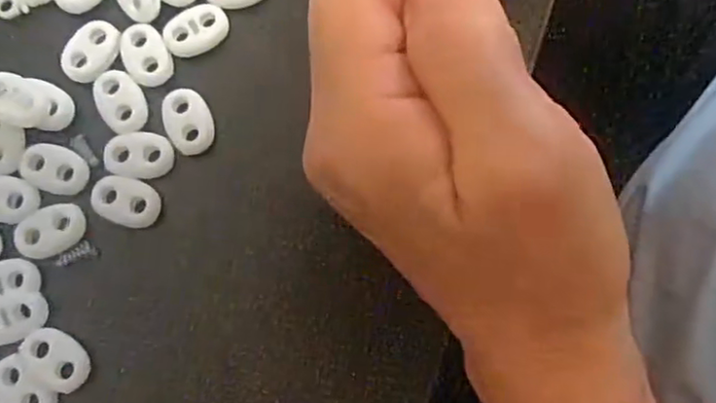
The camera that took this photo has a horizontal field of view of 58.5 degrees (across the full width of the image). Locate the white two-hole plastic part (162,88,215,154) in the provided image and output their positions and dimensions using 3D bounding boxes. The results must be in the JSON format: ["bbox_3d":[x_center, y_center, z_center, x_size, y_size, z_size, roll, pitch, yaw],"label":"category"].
[{"bbox_3d":[-0.057,-0.027,0.210,0.015,0.004,0.022,-20,80,-3],"label":"white two-hole plastic part"}]

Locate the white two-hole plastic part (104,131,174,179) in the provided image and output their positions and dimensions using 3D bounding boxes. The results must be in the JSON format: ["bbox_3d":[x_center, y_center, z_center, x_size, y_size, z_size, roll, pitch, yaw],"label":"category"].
[{"bbox_3d":[-0.072,-0.016,0.208,0.021,0.004,0.015,1,80,1],"label":"white two-hole plastic part"}]

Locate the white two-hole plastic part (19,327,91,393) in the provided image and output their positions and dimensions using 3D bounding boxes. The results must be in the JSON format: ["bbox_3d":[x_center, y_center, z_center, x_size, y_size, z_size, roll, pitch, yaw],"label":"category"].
[{"bbox_3d":[-0.093,0.048,0.197,0.014,0.004,0.022,-44,82,-7],"label":"white two-hole plastic part"}]

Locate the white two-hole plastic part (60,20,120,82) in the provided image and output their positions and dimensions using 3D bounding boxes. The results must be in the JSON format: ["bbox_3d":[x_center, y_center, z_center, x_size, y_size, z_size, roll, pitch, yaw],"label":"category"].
[{"bbox_3d":[-0.091,-0.051,0.216,0.015,0.004,0.023,36,82,7],"label":"white two-hole plastic part"}]

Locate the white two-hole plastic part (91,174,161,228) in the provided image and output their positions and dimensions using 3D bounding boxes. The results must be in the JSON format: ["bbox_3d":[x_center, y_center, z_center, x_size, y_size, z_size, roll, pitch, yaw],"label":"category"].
[{"bbox_3d":[-0.075,0.000,0.206,0.021,0.004,0.015,12,80,3],"label":"white two-hole plastic part"}]

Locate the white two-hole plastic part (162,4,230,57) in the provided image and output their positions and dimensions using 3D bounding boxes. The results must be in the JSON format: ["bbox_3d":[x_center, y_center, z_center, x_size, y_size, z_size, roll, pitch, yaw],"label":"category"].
[{"bbox_3d":[-0.055,-0.058,0.218,0.022,0.004,0.014,-23,80,-4],"label":"white two-hole plastic part"}]

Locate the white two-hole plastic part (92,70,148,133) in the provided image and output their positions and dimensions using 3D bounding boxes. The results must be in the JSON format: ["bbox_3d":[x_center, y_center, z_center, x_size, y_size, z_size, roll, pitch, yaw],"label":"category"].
[{"bbox_3d":[-0.080,-0.034,0.211,0.015,0.004,0.023,-36,81,-6],"label":"white two-hole plastic part"}]

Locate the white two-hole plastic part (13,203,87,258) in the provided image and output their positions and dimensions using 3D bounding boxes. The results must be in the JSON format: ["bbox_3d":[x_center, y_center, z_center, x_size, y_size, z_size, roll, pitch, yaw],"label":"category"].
[{"bbox_3d":[-0.099,0.010,0.206,0.022,0.004,0.015,-23,80,-3],"label":"white two-hole plastic part"}]

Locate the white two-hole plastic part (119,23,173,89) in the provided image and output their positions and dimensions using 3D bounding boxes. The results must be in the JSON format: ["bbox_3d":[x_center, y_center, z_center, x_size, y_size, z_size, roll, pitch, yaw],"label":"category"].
[{"bbox_3d":[-0.072,-0.050,0.216,0.015,0.004,0.022,-30,81,-5],"label":"white two-hole plastic part"}]

